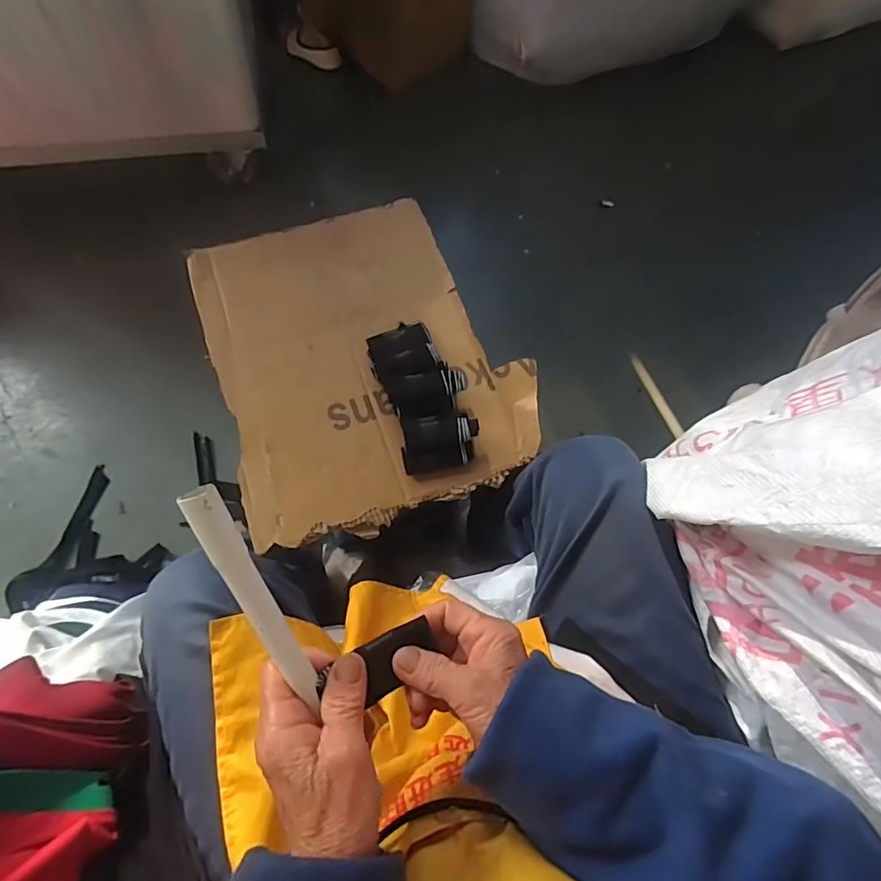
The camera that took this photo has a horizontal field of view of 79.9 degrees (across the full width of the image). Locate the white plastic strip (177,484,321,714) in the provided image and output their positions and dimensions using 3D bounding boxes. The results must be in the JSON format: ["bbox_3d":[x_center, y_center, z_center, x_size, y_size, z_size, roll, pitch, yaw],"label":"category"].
[{"bbox_3d":[-0.098,0.085,0.281,0.017,0.010,0.137,-25,111,-13],"label":"white plastic strip"}]

